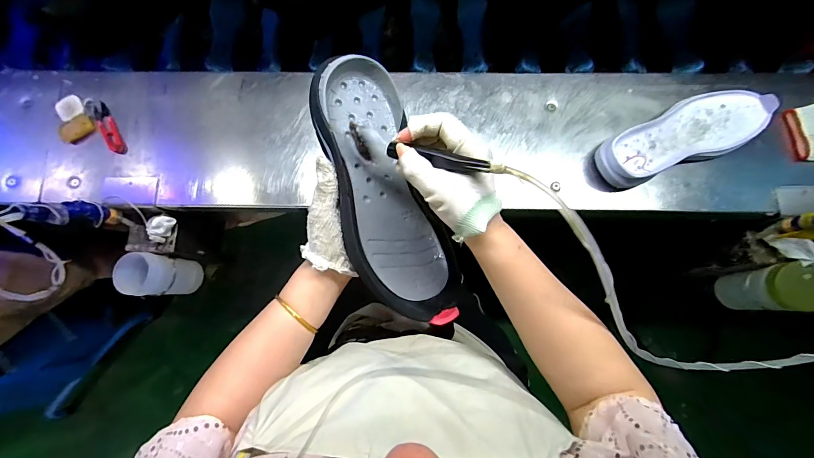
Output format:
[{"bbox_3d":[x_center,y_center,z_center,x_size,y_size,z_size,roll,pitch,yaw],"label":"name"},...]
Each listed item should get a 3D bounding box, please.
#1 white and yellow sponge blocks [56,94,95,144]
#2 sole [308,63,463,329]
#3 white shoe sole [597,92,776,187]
[{"bbox_3d":[-0.552,-0.186,0.596,0.045,0.016,0.088,-26,80,-4],"label":"white and yellow sponge blocks"},{"bbox_3d":[-0.026,-0.036,0.397,0.111,0.042,0.296,-22,95,-26],"label":"sole"},{"bbox_3d":[0.420,-0.139,0.555,0.271,0.043,0.099,-26,80,-4],"label":"white shoe sole"}]

